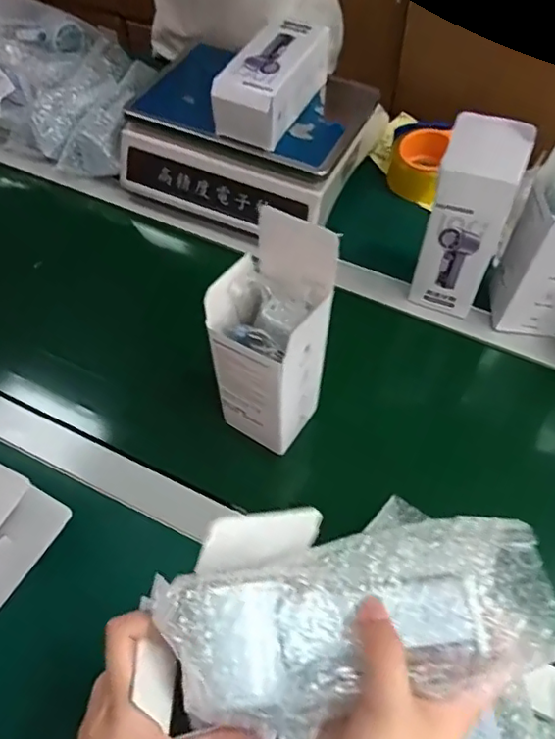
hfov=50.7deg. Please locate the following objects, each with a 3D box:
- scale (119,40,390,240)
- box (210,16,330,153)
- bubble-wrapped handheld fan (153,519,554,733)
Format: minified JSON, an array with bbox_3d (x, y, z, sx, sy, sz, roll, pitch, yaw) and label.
[{"bbox_3d":[-0.038,-0.299,0.761,0.288,0.109,0.219,24,62,18],"label":"scale"},{"bbox_3d":[-0.003,-0.340,0.690,0.074,0.075,0.157,23,62,18],"label":"box"},{"bbox_3d":[0.038,0.128,0.299,0.189,0.037,0.078,-12,57,4],"label":"bubble-wrapped handheld fan"}]

